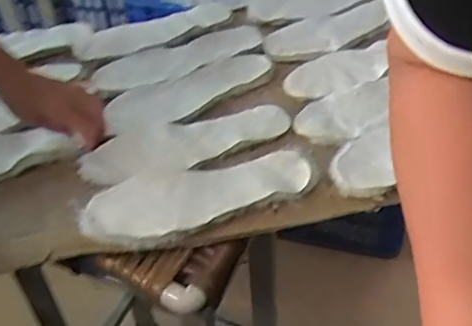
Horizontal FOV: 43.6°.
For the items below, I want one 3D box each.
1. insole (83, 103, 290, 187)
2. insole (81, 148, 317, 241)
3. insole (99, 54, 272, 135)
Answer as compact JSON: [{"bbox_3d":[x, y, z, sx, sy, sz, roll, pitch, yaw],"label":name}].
[{"bbox_3d":[-0.063,-0.028,0.757,0.265,0.018,0.098,-15,45,-11],"label":"insole"},{"bbox_3d":[-0.043,0.036,0.677,0.258,0.016,0.086,-14,43,-10],"label":"insole"},{"bbox_3d":[-0.064,-0.104,0.837,0.258,0.013,0.081,-26,51,-24],"label":"insole"}]

